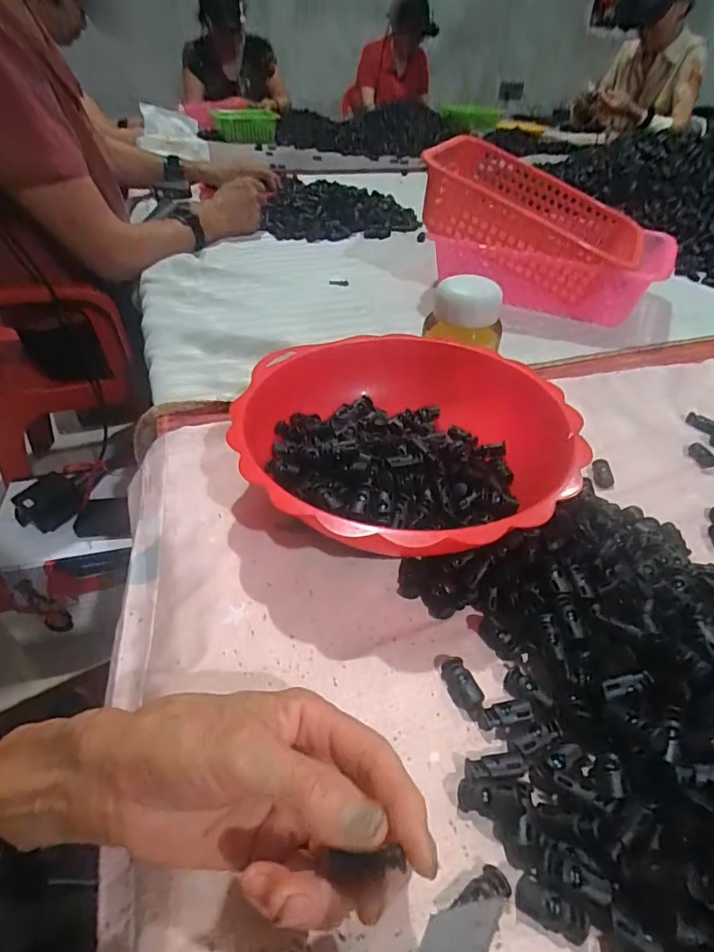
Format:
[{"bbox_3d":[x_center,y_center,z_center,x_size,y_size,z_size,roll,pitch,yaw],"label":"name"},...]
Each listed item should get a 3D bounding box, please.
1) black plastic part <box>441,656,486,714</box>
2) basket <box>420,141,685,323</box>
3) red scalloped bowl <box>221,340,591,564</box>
[{"bbox_3d":[0.058,0.114,0.275,0.015,0.010,0.029,-16,43,-20],"label":"black plastic part"},{"bbox_3d":[0.251,-0.329,0.671,0.301,0.162,0.213,14,41,15],"label":"basket"},{"bbox_3d":[0.022,-0.018,0.377,0.235,0.073,0.215,1,40,-1],"label":"red scalloped bowl"}]

